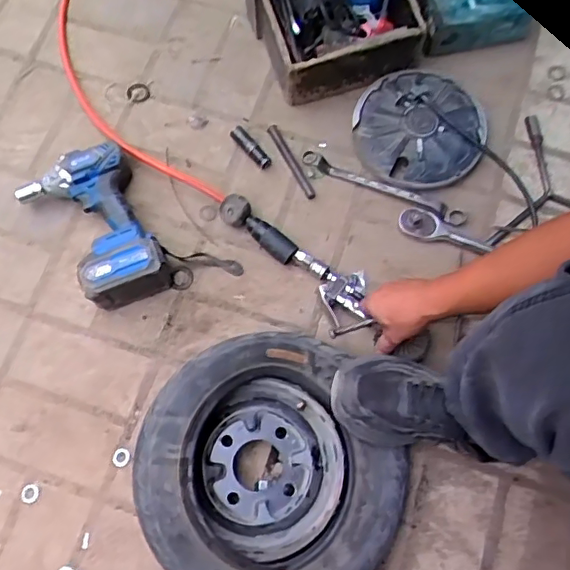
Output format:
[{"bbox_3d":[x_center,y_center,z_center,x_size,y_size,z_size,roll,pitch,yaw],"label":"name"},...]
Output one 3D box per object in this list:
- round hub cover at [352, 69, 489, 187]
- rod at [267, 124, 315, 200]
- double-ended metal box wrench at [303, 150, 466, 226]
[{"bbox_3d":[0.205,-0.240,0.855,0.191,0.031,0.183,0,71,-1],"label":"round hub cover"},{"bbox_3d":[0.007,-0.193,0.874,0.019,0.015,0.143,-25,74,-9],"label":"rod"},{"bbox_3d":[0.146,-0.146,0.848,0.255,0.026,0.025,27,73,8],"label":"double-ended metal box wrench"}]

